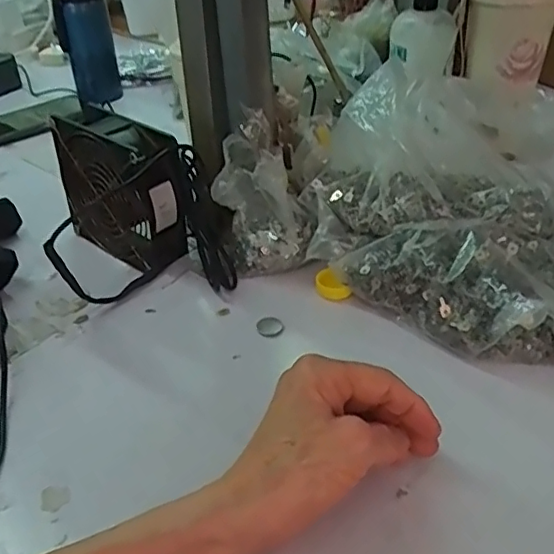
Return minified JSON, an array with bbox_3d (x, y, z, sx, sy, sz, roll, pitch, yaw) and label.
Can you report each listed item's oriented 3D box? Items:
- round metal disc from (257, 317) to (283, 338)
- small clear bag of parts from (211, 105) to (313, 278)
[{"bbox_3d":[-0.005,0.036,0.435,0.019,0.005,0.022,-9,37,-9],"label":"round metal disc"},{"bbox_3d":[-0.010,-0.066,0.478,0.072,0.115,0.067,0,37,4],"label":"small clear bag of parts"}]

